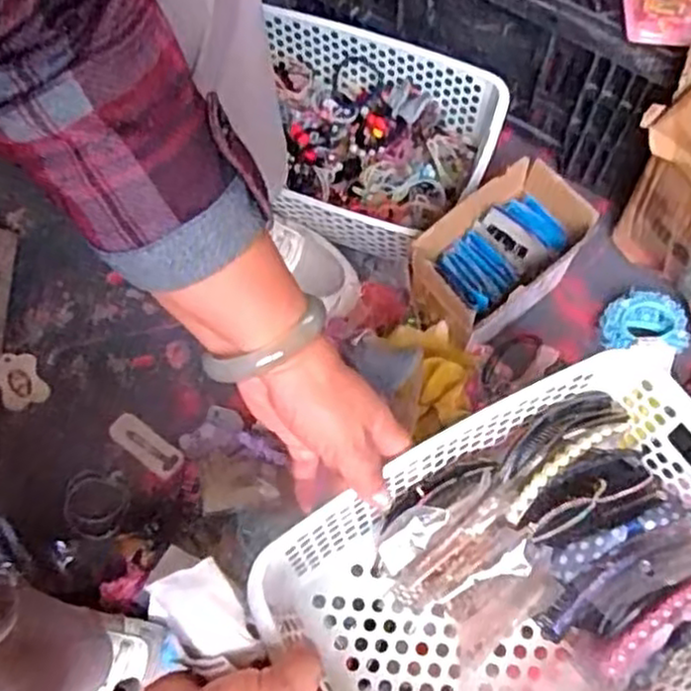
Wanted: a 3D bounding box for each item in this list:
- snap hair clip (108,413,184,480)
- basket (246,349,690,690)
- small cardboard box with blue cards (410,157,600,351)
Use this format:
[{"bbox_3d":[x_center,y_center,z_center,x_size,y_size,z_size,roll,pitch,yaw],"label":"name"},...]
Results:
[{"bbox_3d":[-0.185,0.092,0.682,0.075,0.004,0.031,34,78,14],"label":"snap hair clip"},{"bbox_3d":[0.121,0.153,0.464,0.306,0.104,0.209,-27,70,-7],"label":"basket"},{"bbox_3d":[0.132,-0.074,0.649,0.151,0.080,0.098,-34,71,-10],"label":"small cardboard box with blue cards"}]

